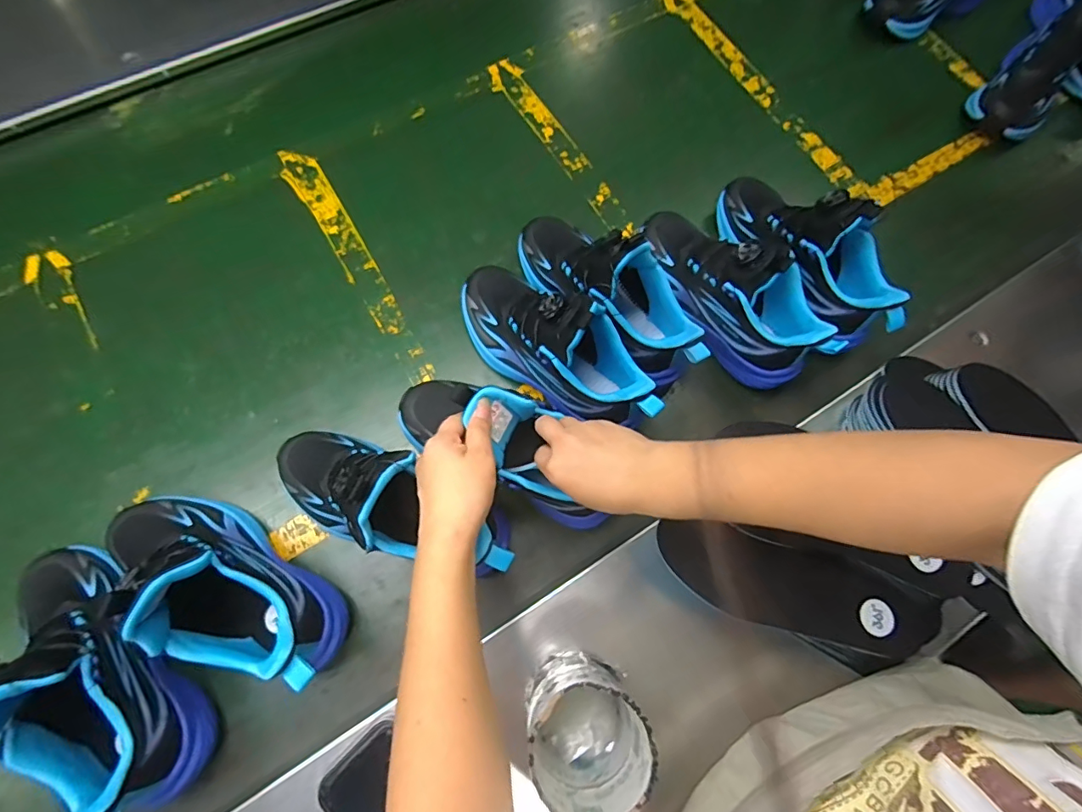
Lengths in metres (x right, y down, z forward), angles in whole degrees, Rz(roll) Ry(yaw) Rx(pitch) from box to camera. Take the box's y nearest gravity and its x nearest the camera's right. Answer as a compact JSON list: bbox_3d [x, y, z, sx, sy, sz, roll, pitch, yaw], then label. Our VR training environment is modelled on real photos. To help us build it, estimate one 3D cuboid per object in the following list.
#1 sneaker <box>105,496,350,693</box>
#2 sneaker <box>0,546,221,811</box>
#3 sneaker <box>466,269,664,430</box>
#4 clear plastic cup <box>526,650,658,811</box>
[{"bbox_3d":[-0.267,0.144,0.410,0.231,0.135,0.088,34,72,10],"label":"sneaker"},{"bbox_3d":[-0.351,0.205,0.380,0.089,0.144,0.233,-38,75,-15],"label":"sneaker"},{"bbox_3d":[0.014,-0.064,0.483,0.234,0.125,0.079,33,71,24],"label":"sneaker"},{"bbox_3d":[0.032,0.243,0.378,0.074,0.129,0.086,-10,70,-6],"label":"clear plastic cup"}]

